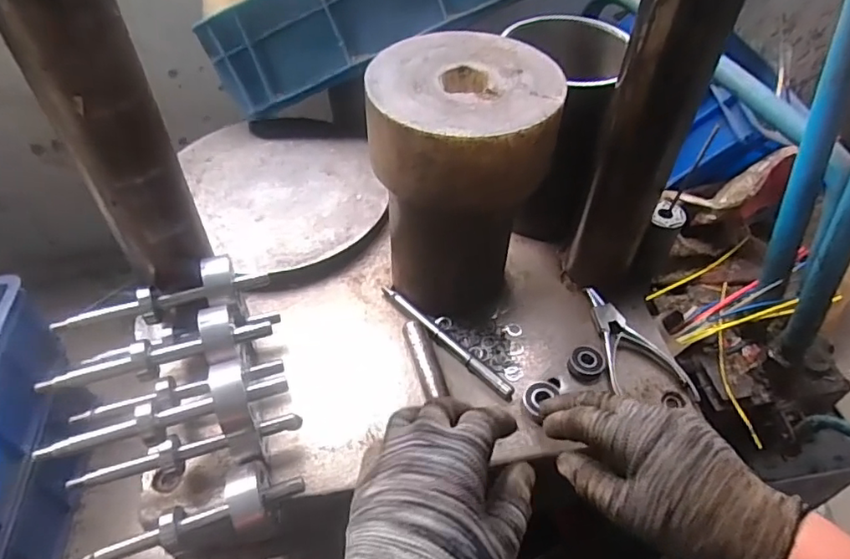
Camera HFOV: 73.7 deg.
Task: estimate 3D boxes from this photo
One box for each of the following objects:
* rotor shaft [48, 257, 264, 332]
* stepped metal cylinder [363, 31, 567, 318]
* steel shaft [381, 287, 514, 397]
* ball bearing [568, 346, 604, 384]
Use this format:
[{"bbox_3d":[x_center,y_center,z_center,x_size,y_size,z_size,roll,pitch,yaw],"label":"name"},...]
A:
[{"bbox_3d":[-0.207,0.012,0.446,0.158,0.032,0.037,-8,49,-8],"label":"rotor shaft"},{"bbox_3d":[0.029,-0.075,0.499,0.140,0.219,0.143,-3,49,-3],"label":"stepped metal cylinder"},{"bbox_3d":[0.016,0.054,0.523,0.012,0.013,0.162,-36,58,-28],"label":"steel shaft"},{"bbox_3d":[0.145,0.077,0.509,0.029,0.015,0.030,1,49,-1],"label":"ball bearing"}]

